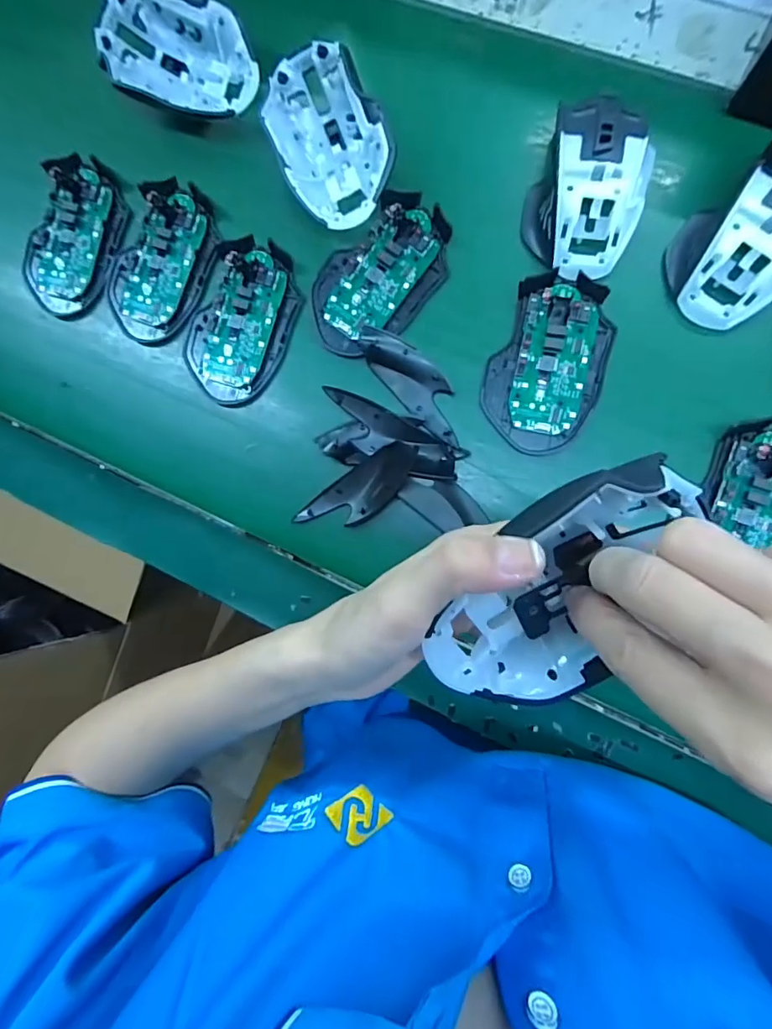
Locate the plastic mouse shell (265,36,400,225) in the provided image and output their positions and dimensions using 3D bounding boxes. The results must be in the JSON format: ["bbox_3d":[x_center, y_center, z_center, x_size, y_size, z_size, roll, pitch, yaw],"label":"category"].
[{"bbox_3d":[-0.039,-0.255,0.333,0.071,0.035,0.108,-26,84,6],"label":"plastic mouse shell"}]

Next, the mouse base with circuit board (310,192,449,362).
[{"bbox_3d":[-0.006,-0.167,0.337,0.073,0.016,0.113,41,93,7],"label":"mouse base with circuit board"}]

